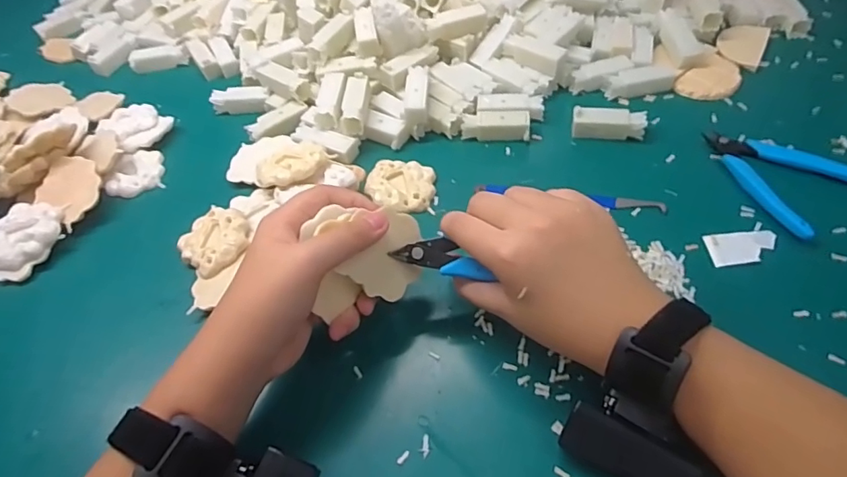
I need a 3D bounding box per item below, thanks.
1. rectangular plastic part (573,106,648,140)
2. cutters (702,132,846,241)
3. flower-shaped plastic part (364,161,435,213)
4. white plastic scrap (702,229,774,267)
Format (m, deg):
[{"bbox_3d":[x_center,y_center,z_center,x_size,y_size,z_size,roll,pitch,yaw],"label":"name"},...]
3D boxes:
[{"bbox_3d":[0.164,-0.102,0.460,0.061,0.018,0.018,4,54,9],"label":"rectangular plastic part"},{"bbox_3d":[0.296,-0.052,0.412,0.088,0.013,0.114,-12,53,-3],"label":"cutters"},{"bbox_3d":[-0.021,-0.045,0.448,0.059,0.007,0.055,-3,53,4],"label":"flower-shaped plastic part"},{"bbox_3d":[0.235,0.005,0.383,0.049,0.004,0.029,-7,53,1],"label":"white plastic scrap"}]

